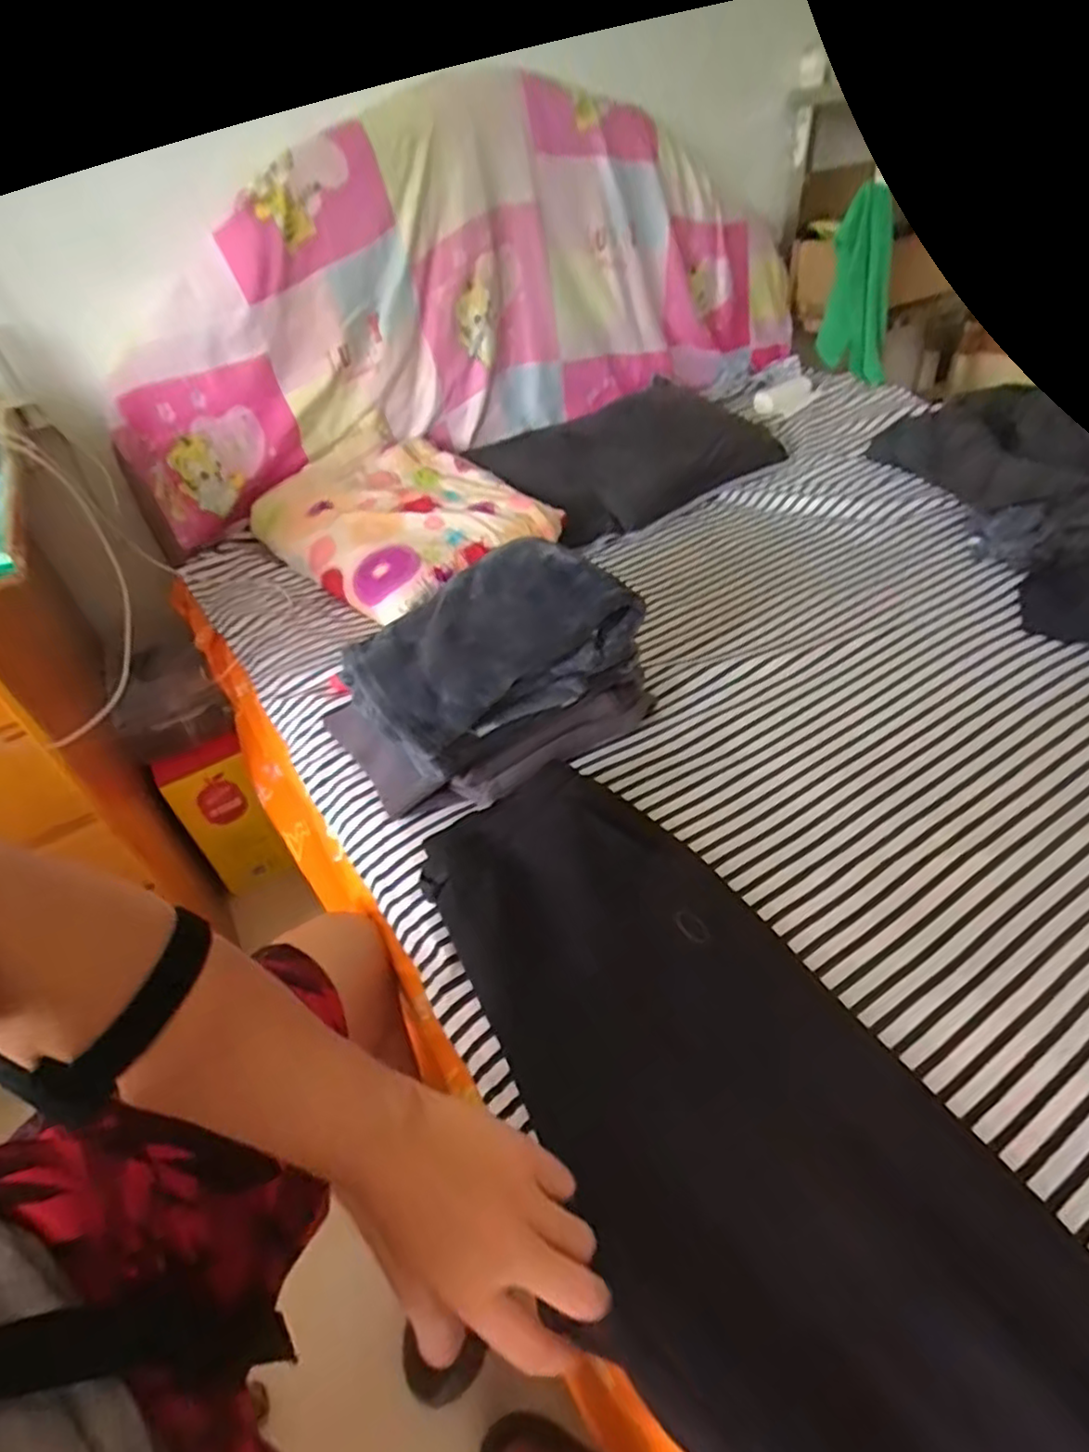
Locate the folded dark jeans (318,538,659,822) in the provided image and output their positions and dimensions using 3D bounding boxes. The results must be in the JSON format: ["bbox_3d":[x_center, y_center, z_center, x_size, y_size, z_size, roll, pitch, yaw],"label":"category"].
[{"bbox_3d":[-0.075,-0.067,0.794,0.336,0.184,0.233,-28,44,-23],"label":"folded dark jeans"}]

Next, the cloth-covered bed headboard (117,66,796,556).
[{"bbox_3d":[-0.067,-0.850,1.308,1.501,0.524,0.230,-25,44,-18],"label":"cloth-covered bed headboard"}]

